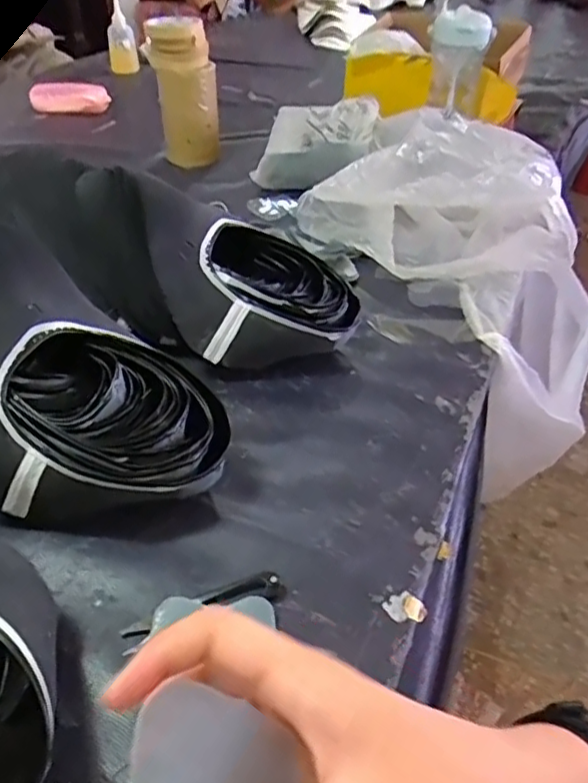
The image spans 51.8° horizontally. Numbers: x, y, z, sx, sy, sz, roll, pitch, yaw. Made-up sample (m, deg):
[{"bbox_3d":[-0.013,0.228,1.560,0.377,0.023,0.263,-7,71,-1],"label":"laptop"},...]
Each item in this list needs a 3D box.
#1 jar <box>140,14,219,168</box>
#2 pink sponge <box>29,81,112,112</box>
[{"bbox_3d":[-0.176,-0.478,0.975,0.099,0.201,0.081,-10,41,-12],"label":"jar"},{"bbox_3d":[-0.453,-0.599,1.228,0.157,0.041,0.059,-1,40,-3],"label":"pink sponge"}]

